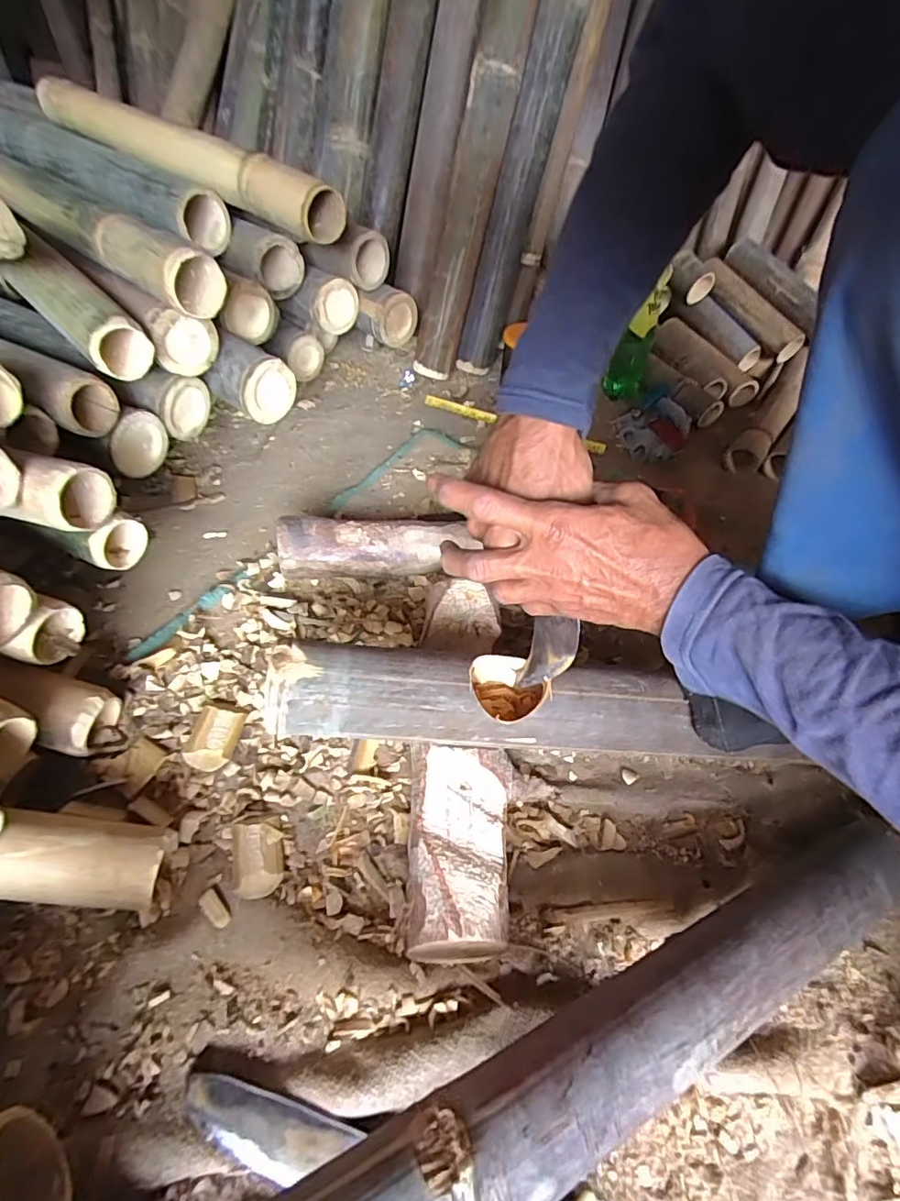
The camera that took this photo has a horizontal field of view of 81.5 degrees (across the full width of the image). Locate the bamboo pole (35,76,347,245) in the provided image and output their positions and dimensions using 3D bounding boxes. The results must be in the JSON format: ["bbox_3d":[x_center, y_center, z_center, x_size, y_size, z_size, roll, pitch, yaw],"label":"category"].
[{"bbox_3d":[-0.374,-0.600,0.698,0.627,0.069,0.061,35,56,21],"label":"bamboo pole"}]

